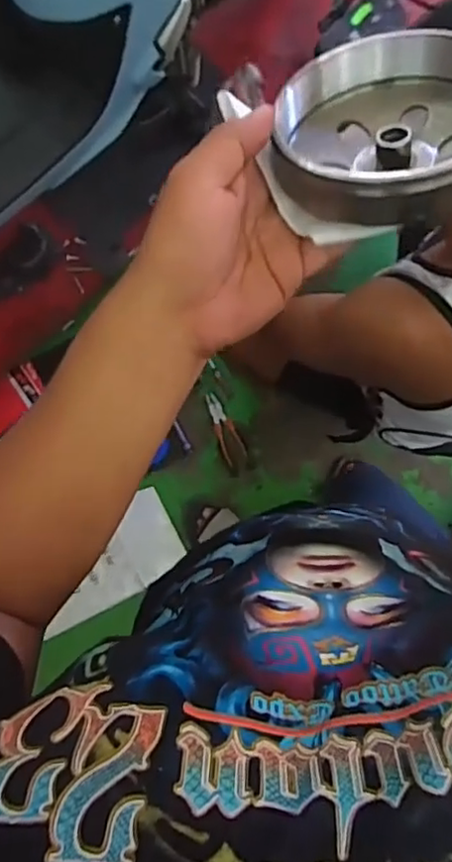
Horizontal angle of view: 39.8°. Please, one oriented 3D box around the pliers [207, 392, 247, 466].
[{"bbox_3d":[-0.001,-0.007,1.494,0.055,0.018,0.177,-22,86,3],"label":"pliers"}]

